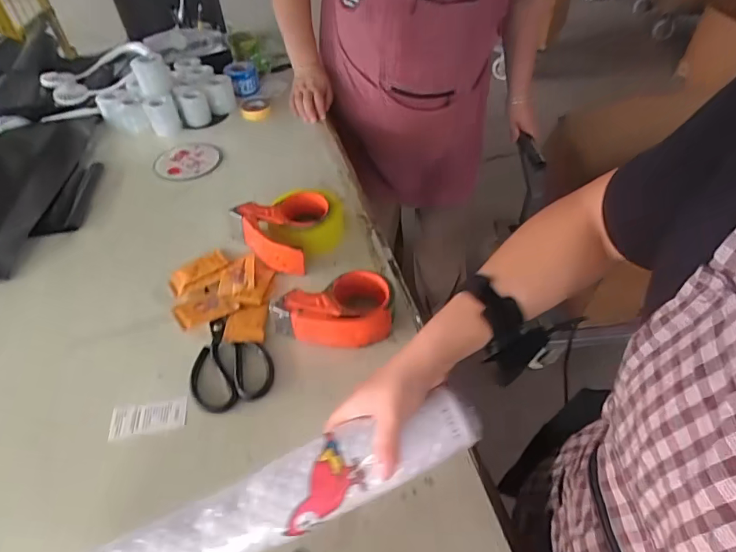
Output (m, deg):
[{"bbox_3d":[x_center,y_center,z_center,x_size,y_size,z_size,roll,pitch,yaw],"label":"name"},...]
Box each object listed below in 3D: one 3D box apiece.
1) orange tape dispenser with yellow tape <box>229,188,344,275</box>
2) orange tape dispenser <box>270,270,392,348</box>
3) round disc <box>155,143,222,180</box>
[{"bbox_3d":[-0.118,-0.083,0.754,0.153,0.053,0.146,-2,46,2],"label":"orange tape dispenser with yellow tape"},{"bbox_3d":[-0.047,0.046,0.627,0.161,0.049,0.095,-10,46,-5],"label":"orange tape dispenser"},{"bbox_3d":[-0.363,-0.242,0.963,0.127,0.017,0.143,10,45,9],"label":"round disc"}]

